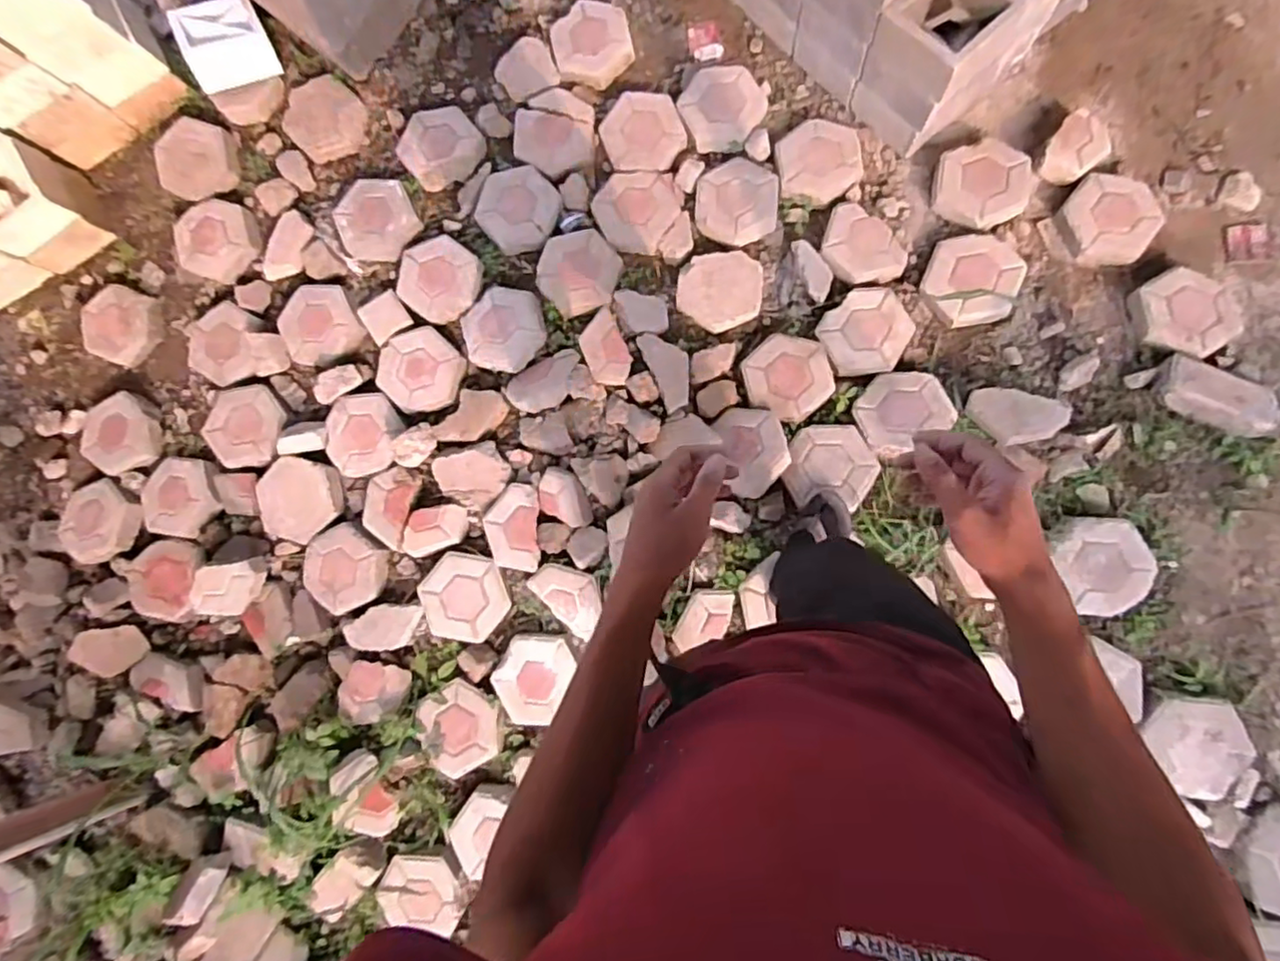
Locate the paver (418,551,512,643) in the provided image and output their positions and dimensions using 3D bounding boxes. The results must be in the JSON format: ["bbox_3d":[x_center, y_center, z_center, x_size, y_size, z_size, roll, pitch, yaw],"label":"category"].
[{"bbox_3d":[-0.418,0.277,1.505,0.203,0.043,0.211,36,88,9],"label":"paver"}]

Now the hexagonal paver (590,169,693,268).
[{"bbox_3d":[0.004,-0.663,1.612,0.231,0.047,0.248,-10,82,5],"label":"hexagonal paver"}]

